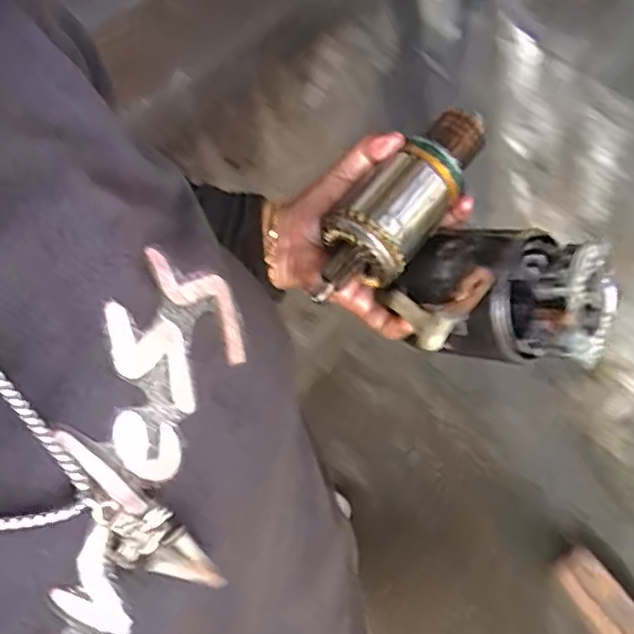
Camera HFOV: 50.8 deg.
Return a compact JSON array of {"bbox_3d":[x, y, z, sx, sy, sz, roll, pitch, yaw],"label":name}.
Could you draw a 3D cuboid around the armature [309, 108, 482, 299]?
[{"bbox_3d":[0.057,-0.077,0.442,0.052,0.041,0.152,35,73,17],"label":"armature"}]

